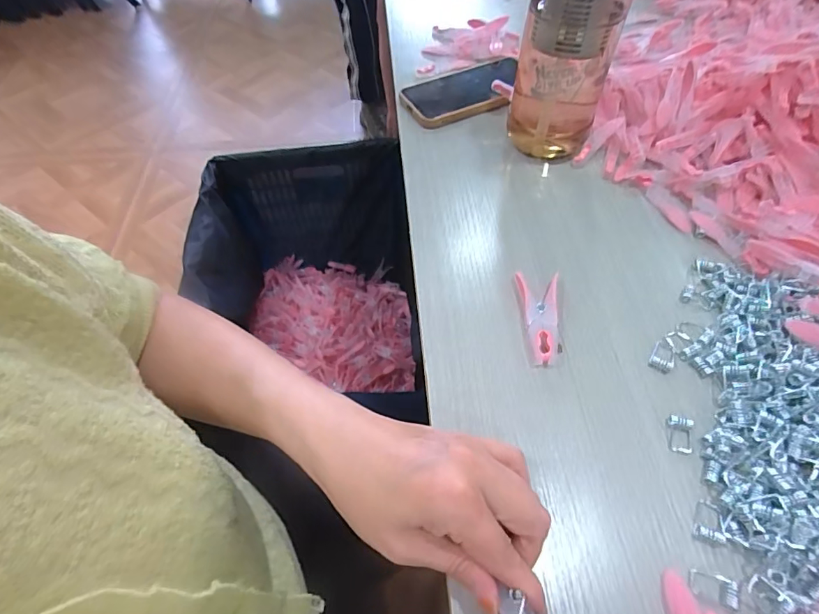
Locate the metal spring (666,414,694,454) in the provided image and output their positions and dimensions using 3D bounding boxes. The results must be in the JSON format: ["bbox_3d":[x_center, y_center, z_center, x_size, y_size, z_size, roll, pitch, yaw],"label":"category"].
[{"bbox_3d":[0.173,0.081,0.292,0.014,0.006,0.023,13,55,10],"label":"metal spring"}]

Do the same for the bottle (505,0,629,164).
[{"bbox_3d":[0.131,-0.236,0.382,0.085,0.231,0.095,17,56,13],"label":"bottle"}]

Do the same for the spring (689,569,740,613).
[{"bbox_3d":[0.162,0.149,0.243,0.023,0.006,0.015,22,59,19],"label":"spring"}]

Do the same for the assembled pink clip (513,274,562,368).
[{"bbox_3d":[0.097,0.008,0.342,0.031,0.009,0.076,4,54,4],"label":"assembled pink clip"}]

